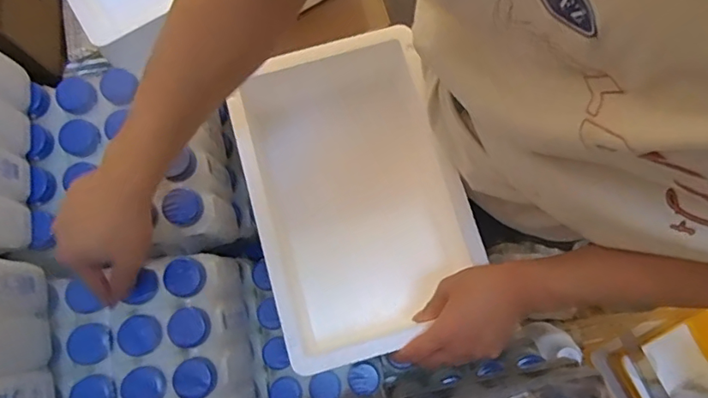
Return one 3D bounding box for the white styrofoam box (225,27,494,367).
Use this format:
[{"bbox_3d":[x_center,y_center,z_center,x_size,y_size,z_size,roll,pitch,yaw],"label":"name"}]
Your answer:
[{"bbox_3d":[0.008,0.000,0.628,0.216,0.155,0.330,-18,77,-3],"label":"white styrofoam box"}]

